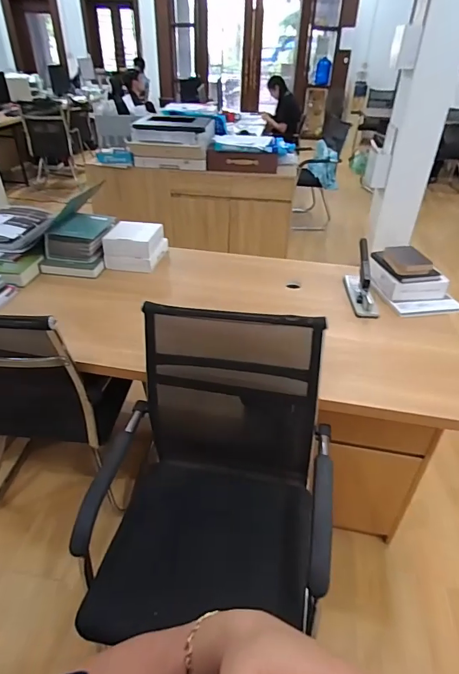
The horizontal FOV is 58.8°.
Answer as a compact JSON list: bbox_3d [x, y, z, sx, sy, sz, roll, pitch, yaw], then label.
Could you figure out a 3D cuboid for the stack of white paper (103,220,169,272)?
[{"bbox_3d":[-0.363,-0.355,1.587,0.201,0.115,0.198,9,36,10],"label":"stack of white paper"}]

